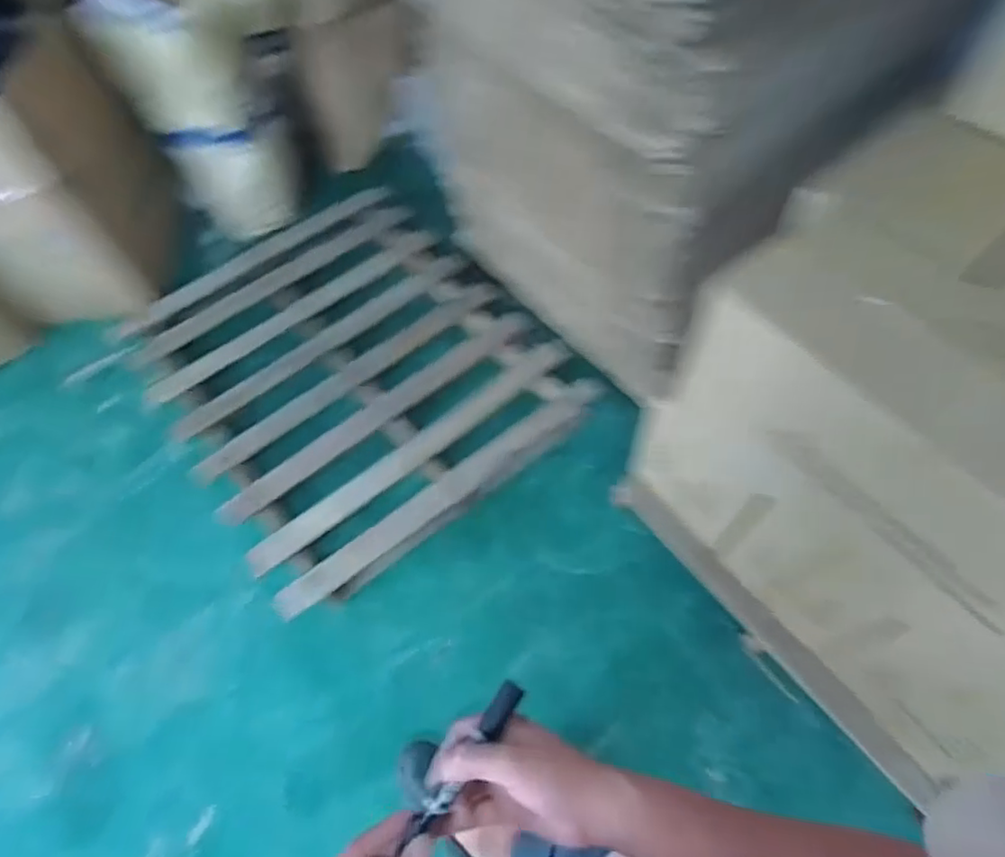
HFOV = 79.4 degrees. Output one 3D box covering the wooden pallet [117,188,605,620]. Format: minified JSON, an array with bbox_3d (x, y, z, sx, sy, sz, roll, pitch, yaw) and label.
[{"bbox_3d":[-0.466,-0.194,1.885,1.046,0.173,1.179,-34,64,-15],"label":"wooden pallet"}]

